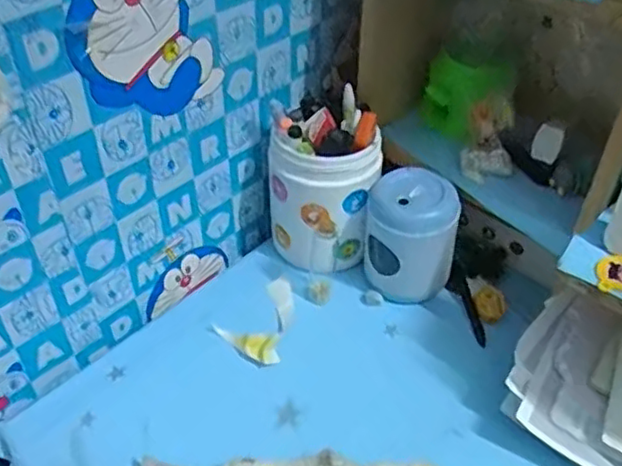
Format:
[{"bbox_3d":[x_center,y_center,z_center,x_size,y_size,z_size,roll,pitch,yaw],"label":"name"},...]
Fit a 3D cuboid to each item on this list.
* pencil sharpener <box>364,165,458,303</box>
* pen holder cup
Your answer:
[{"bbox_3d":[0.082,0.004,0.539,0.071,0.102,0.057,9,43,9],"label":"pencil sharpener"},{"bbox_3d":[0.012,-0.043,0.554,0.089,0.126,0.085,2,42,2],"label":"pen holder cup"}]

